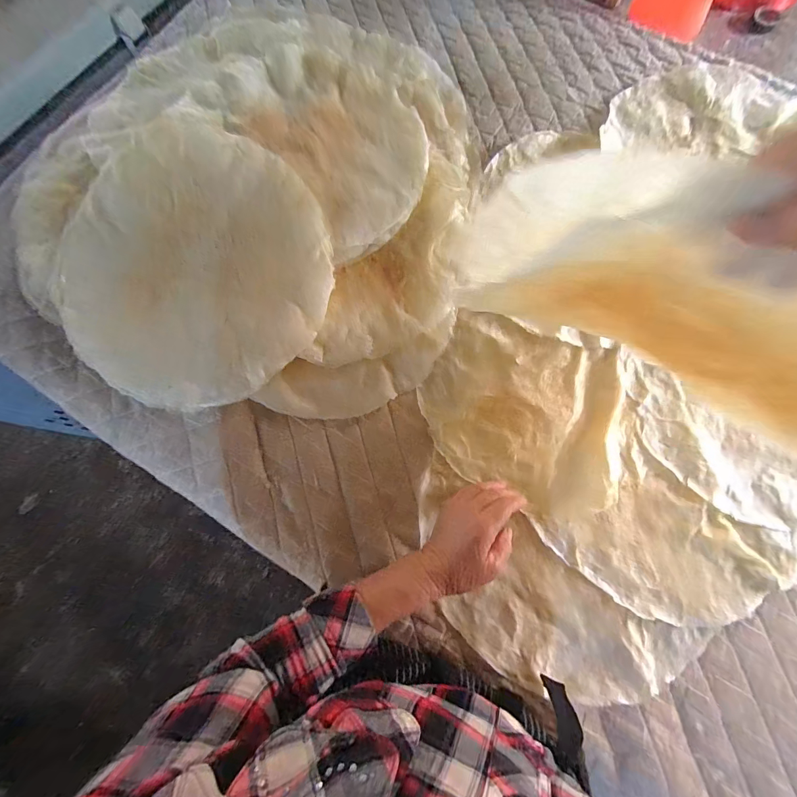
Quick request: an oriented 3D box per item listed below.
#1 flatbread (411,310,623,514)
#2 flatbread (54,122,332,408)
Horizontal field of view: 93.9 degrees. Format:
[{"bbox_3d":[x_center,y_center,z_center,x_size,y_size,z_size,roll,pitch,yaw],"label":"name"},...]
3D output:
[{"bbox_3d":[0.165,0.009,0.488,0.252,0.028,0.228,21,78,6],"label":"flatbread"},{"bbox_3d":[-0.286,-0.183,0.506,0.386,0.069,0.355,0,77,1],"label":"flatbread"}]

